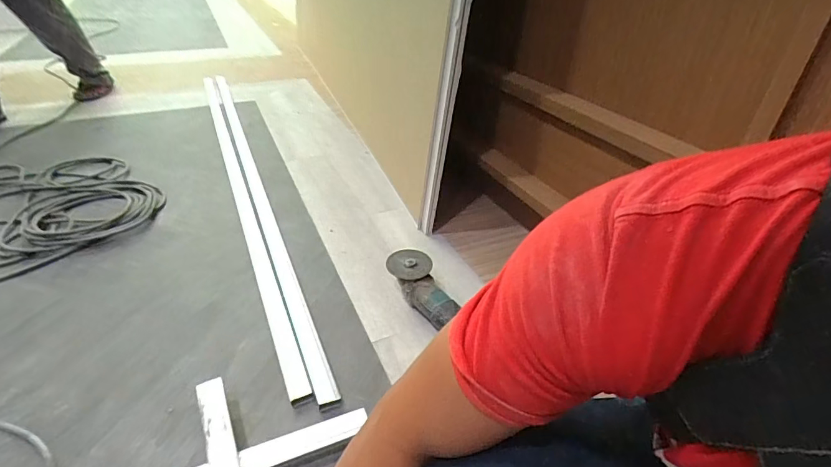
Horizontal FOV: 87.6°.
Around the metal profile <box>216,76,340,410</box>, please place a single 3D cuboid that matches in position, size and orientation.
[{"bbox_3d":[-0.600,-0.268,1.545,0.048,0.045,2.169,-14,37,-21],"label":"metal profile"}]

